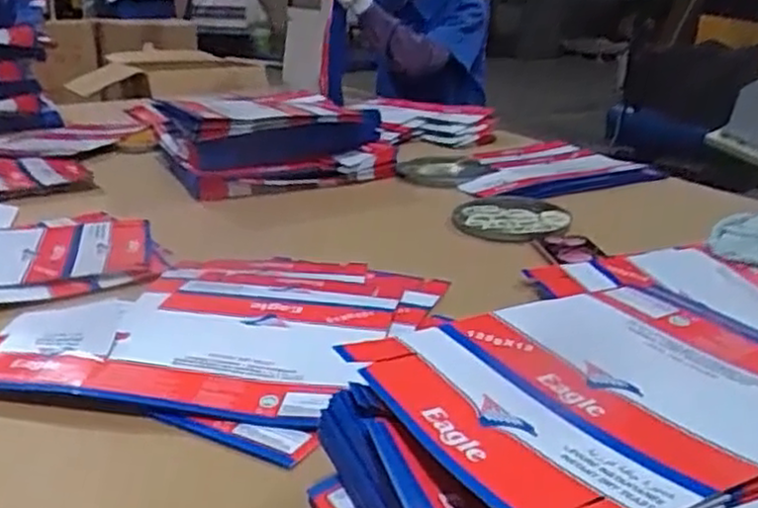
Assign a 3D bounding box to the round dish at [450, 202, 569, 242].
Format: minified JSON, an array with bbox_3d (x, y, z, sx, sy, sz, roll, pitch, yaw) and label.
[{"bbox_3d":[0.191,-0.051,1.067,0.164,0.024,0.136,8,24,17],"label":"round dish"}]

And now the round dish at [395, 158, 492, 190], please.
[{"bbox_3d":[0.113,-0.155,1.321,0.151,0.013,0.171,18,29,36],"label":"round dish"}]

